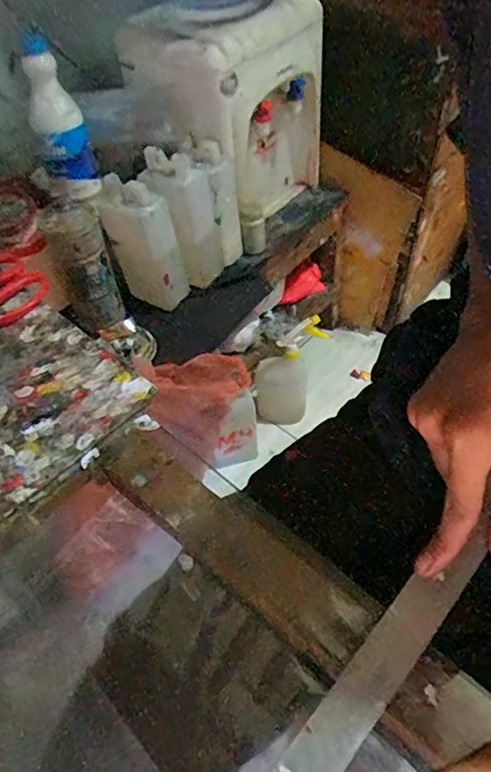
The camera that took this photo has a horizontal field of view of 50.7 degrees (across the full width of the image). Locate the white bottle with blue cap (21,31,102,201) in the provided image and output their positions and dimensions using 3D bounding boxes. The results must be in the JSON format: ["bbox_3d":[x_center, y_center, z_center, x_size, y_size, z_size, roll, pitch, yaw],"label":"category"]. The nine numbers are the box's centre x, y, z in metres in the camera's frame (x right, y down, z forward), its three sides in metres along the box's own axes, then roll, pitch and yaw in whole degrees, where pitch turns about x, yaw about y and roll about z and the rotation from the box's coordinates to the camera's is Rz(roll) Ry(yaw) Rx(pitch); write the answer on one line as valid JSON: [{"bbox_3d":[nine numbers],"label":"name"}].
[{"bbox_3d":[-0.272,-0.376,0.756,0.078,0.202,0.080,-15,52,-7],"label":"white bottle with blue cap"}]

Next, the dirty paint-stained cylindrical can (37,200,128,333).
[{"bbox_3d":[-0.243,-0.180,0.781,0.081,0.183,0.071,-21,53,-11],"label":"dirty paint-stained cylindrical can"}]

